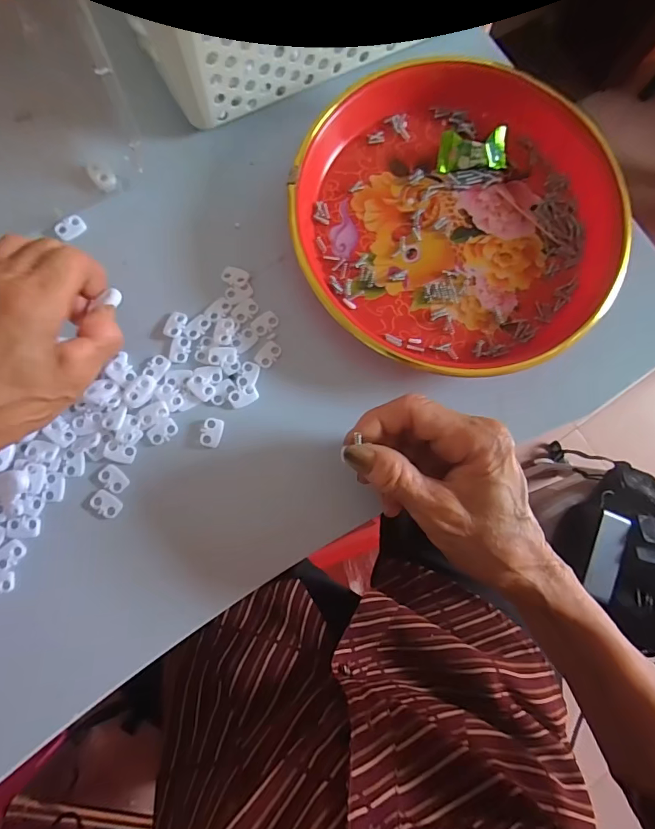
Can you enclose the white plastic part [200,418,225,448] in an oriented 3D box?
[{"bbox_3d":[-0.073,0.011,0.274,0.013,0.004,0.018,15,80,-2],"label":"white plastic part"}]

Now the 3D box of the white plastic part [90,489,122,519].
[{"bbox_3d":[-0.135,0.054,0.262,0.019,0.004,0.013,30,80,1],"label":"white plastic part"}]

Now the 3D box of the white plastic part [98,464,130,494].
[{"bbox_3d":[-0.132,0.040,0.265,0.019,0.004,0.013,43,80,3],"label":"white plastic part"}]

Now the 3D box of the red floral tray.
[{"bbox_3d":[0.091,-0.140,0.294,0.221,0.033,0.227,26,80,0],"label":"red floral tray"}]

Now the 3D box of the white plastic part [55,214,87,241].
[{"bbox_3d":[-0.173,-0.126,0.291,0.015,0.004,0.019,43,80,3],"label":"white plastic part"}]

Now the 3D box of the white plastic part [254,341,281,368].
[{"bbox_3d":[-0.039,-0.040,0.285,0.012,0.004,0.018,36,80,2],"label":"white plastic part"}]

